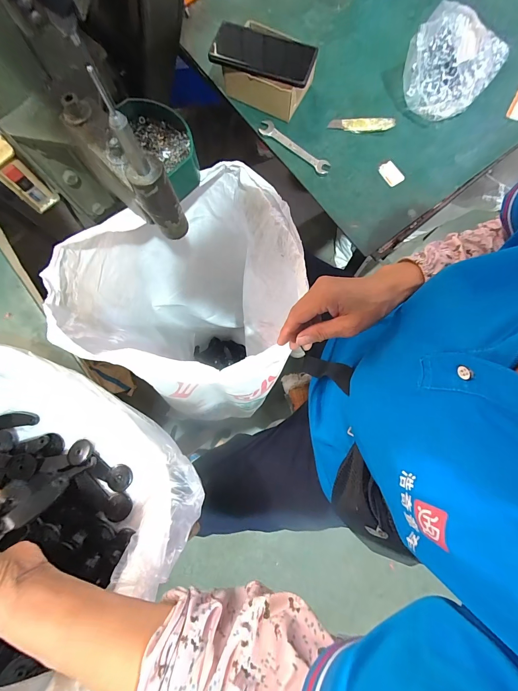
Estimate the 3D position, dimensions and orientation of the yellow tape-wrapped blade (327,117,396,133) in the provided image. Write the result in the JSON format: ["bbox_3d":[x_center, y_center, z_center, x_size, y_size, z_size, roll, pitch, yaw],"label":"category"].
[{"bbox_3d":[0.185,-0.401,0.543,0.115,0.010,0.024,-1,79,1],"label":"yellow tape-wrapped blade"}]

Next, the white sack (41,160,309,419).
[{"bbox_3d":[-0.090,-0.055,0.714,0.322,0.761,0.326,33,81,7],"label":"white sack"}]

